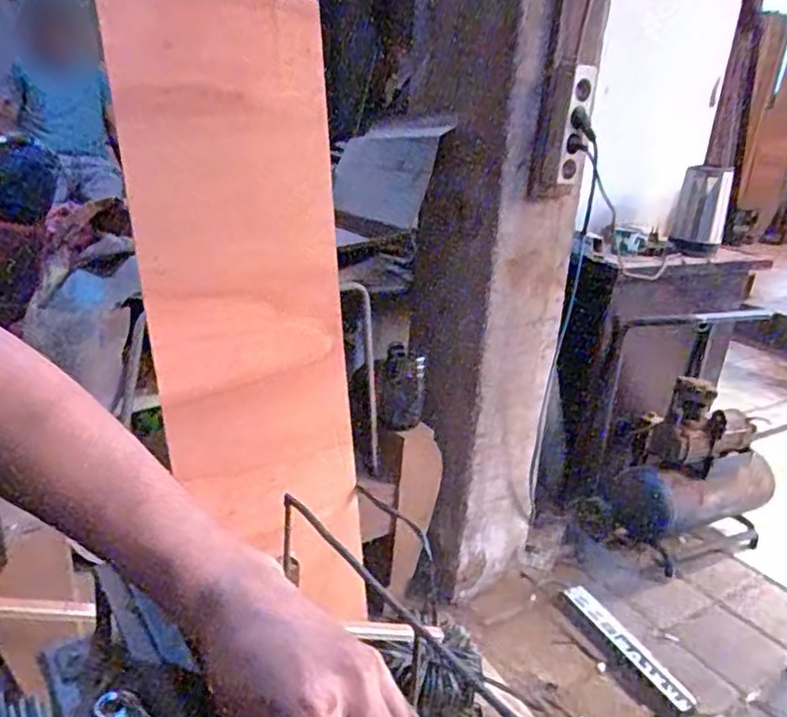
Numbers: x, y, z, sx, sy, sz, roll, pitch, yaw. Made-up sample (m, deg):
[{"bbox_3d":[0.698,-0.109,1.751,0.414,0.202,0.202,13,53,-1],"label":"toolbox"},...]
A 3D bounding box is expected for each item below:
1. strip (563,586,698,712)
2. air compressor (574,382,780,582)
[{"bbox_3d":[0.497,0.617,1.374,0.060,0.038,0.352,-7,24,-25],"label":"strip"},{"bbox_3d":[0.785,0.287,1.710,0.498,0.446,0.244,-4,23,-18],"label":"air compressor"}]

